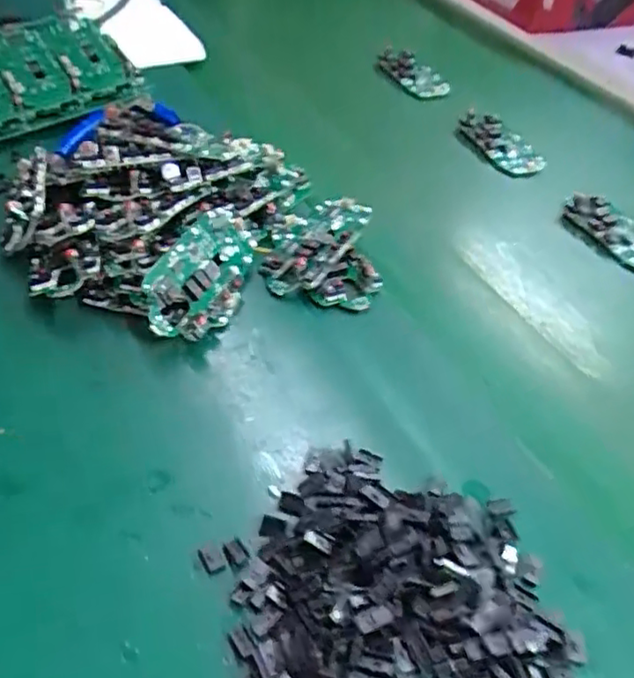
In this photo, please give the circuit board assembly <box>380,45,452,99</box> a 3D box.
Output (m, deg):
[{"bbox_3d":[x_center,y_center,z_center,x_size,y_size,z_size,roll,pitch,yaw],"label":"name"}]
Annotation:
[{"bbox_3d":[0.099,-0.278,0.672,0.032,0.022,0.089,-26,54,-28],"label":"circuit board assembly"}]

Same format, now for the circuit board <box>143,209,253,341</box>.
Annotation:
[{"bbox_3d":[-0.068,-0.039,0.395,0.054,0.015,0.098,44,51,-25],"label":"circuit board"}]

